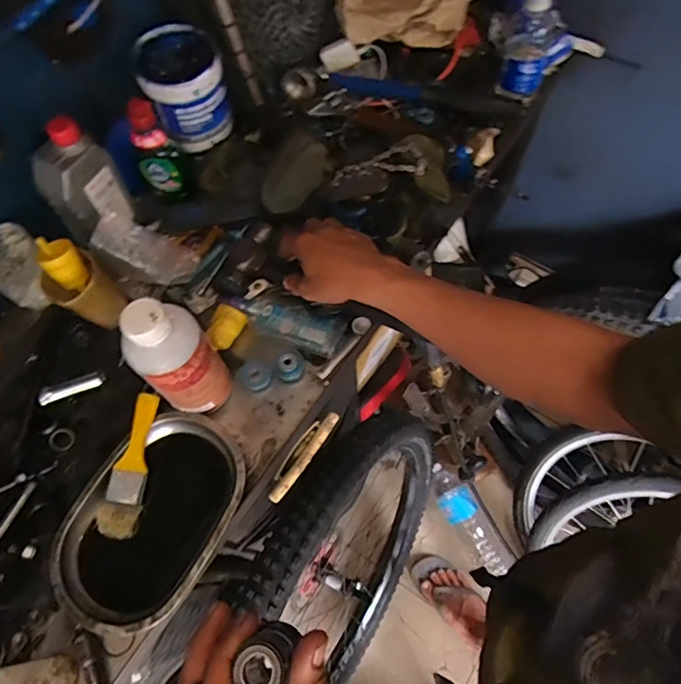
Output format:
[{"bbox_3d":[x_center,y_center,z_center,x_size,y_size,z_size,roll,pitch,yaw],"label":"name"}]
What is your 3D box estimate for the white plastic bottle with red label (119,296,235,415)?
[{"bbox_3d":[-0.165,0.019,0.516,0.075,0.171,0.065,-36,69,-13],"label":"white plastic bottle with red label"}]

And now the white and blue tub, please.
[{"bbox_3d":[-0.196,-0.320,0.647,0.094,0.117,0.102,-1,65,2],"label":"white and blue tub"}]

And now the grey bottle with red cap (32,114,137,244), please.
[{"bbox_3d":[-0.309,-0.185,0.612,0.090,0.148,0.056,-37,69,-14],"label":"grey bottle with red cap"}]

